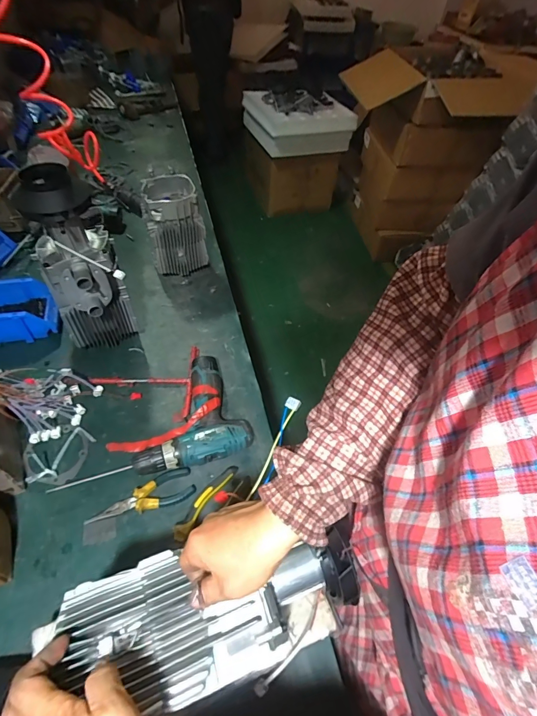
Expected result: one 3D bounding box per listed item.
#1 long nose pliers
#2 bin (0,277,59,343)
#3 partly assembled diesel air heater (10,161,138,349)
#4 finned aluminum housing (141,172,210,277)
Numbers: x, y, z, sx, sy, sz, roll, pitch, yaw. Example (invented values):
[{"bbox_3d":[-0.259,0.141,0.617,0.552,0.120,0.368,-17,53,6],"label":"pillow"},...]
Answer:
[{"bbox_3d":[-0.194,0.211,0.557,0.153,0.019,0.048,-13,53,-14],"label":"long nose pliers"},{"bbox_3d":[-0.533,-0.092,0.737,0.193,0.080,0.110,-12,53,-13],"label":"bin"},{"bbox_3d":[-0.311,-0.127,0.627,0.117,0.330,0.121,-24,57,-21],"label":"partly assembled diesel air heater"},{"bbox_3d":[-0.217,-0.297,0.857,0.124,0.205,0.108,-13,53,-14],"label":"finned aluminum housing"}]

